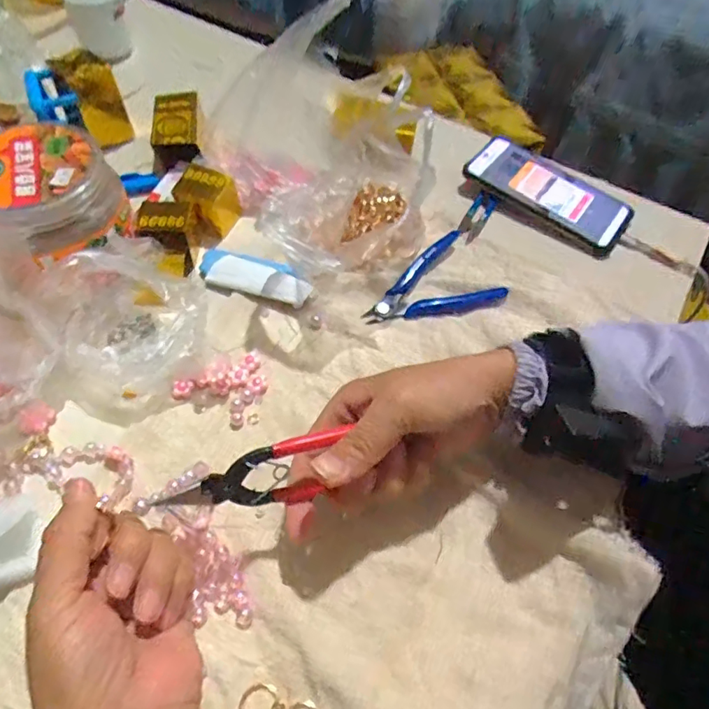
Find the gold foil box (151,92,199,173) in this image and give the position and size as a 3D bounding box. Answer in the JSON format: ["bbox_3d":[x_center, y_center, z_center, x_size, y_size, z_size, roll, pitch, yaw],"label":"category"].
[{"bbox_3d":[-0.173,-0.220,0.520,0.050,0.039,0.083,-7,58,-9],"label":"gold foil box"}]

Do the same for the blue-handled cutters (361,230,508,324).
[{"bbox_3d":[0.061,-0.058,0.450,0.116,0.012,0.080,-24,62,-18],"label":"blue-handled cutters"}]

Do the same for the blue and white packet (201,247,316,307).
[{"bbox_3d":[-0.085,-0.068,0.442,0.102,0.015,0.035,20,58,9],"label":"blue and white packet"}]

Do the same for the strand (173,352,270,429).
[{"bbox_3d":[-0.094,0.018,0.390,0.056,0.008,0.057,26,60,13],"label":"strand"}]

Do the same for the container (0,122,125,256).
[{"bbox_3d":[-0.229,-0.123,0.388,0.100,0.042,0.101,1,57,-2],"label":"container"}]

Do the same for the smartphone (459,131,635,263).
[{"bbox_3d":[0.193,-0.163,0.520,0.161,0.013,0.082,37,70,10],"label":"smartphone"}]

